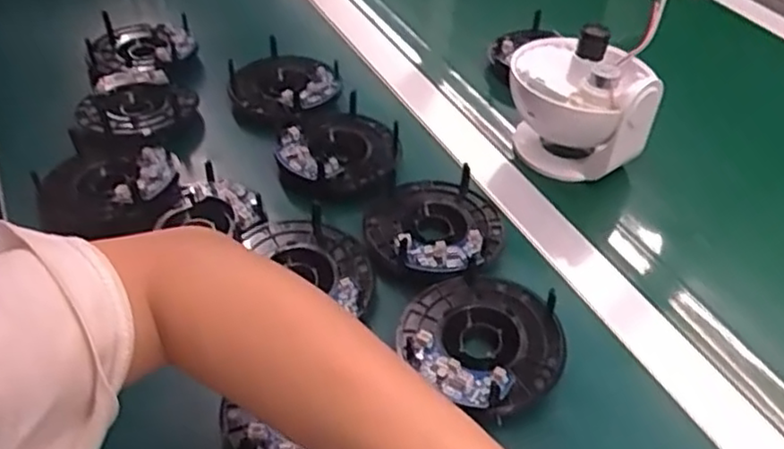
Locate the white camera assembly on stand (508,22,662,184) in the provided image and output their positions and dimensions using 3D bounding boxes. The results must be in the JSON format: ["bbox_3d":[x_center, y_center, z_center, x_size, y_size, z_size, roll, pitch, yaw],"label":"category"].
[{"bbox_3d":[0.156,-0.105,0.577,0.113,0.117,0.104,12,45,9],"label":"white camera assembly on stand"}]

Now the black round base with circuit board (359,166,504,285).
[{"bbox_3d":[0.033,-0.002,0.503,0.094,0.027,0.101,18,46,15],"label":"black round base with circuit board"}]

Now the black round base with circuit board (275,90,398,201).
[{"bbox_3d":[-0.046,-0.064,0.566,0.095,0.032,0.102,1,44,-1],"label":"black round base with circuit board"}]

